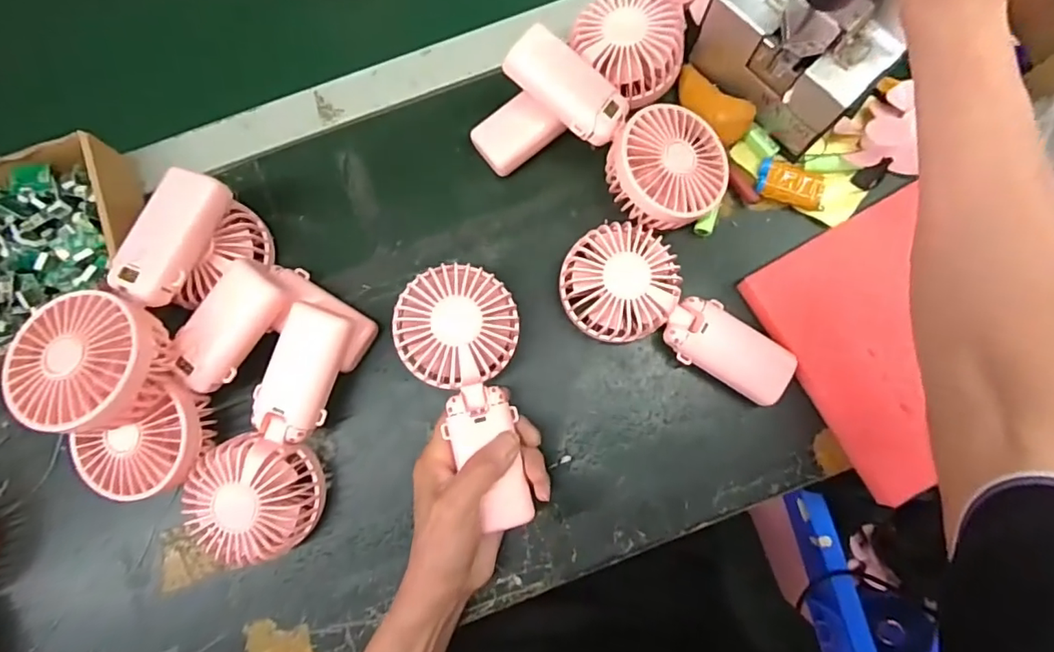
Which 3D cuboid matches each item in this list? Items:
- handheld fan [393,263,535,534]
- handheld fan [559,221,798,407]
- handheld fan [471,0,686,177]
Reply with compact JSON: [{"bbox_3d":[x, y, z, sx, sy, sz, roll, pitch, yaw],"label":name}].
[{"bbox_3d":[-0.037,0.046,0.375,0.078,0.034,0.174,-14,88,1],"label":"handheld fan"},{"bbox_3d":[0.105,0.000,0.404,0.184,0.043,0.086,42,84,7],"label":"handheld fan"},{"bbox_3d":[0.043,-0.194,0.431,0.196,0.045,0.087,-34,82,-5],"label":"handheld fan"}]

